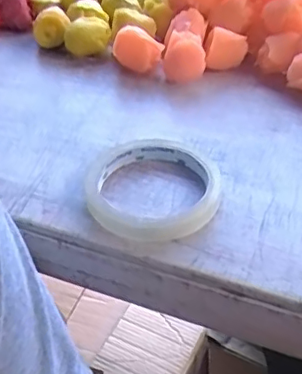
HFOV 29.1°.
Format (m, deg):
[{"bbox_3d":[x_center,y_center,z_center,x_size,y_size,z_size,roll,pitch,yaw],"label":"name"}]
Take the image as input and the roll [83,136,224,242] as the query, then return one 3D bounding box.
[{"bbox_3d":[-0.001,-0.001,0.395,0.093,0.016,0.089,0,41,0],"label":"roll"}]

